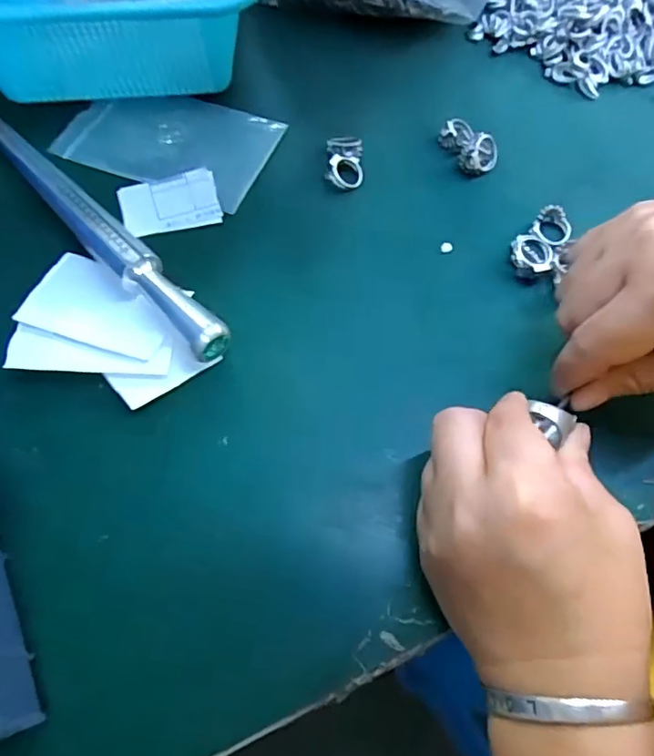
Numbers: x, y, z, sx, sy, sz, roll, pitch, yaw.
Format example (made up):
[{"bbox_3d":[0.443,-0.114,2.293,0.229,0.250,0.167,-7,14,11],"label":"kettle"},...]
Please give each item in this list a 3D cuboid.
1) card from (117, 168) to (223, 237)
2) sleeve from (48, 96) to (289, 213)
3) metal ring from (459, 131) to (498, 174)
[{"bbox_3d":[-0.091,-0.102,0.311,0.054,0.004,0.038,-14,71,-7],"label":"card"},{"bbox_3d":[-0.096,-0.150,0.336,0.121,0.005,0.078,21,68,8],"label":"sleeve"},{"bbox_3d":[0.093,-0.136,0.328,0.022,0.022,0.018,18,67,7],"label":"metal ring"}]

